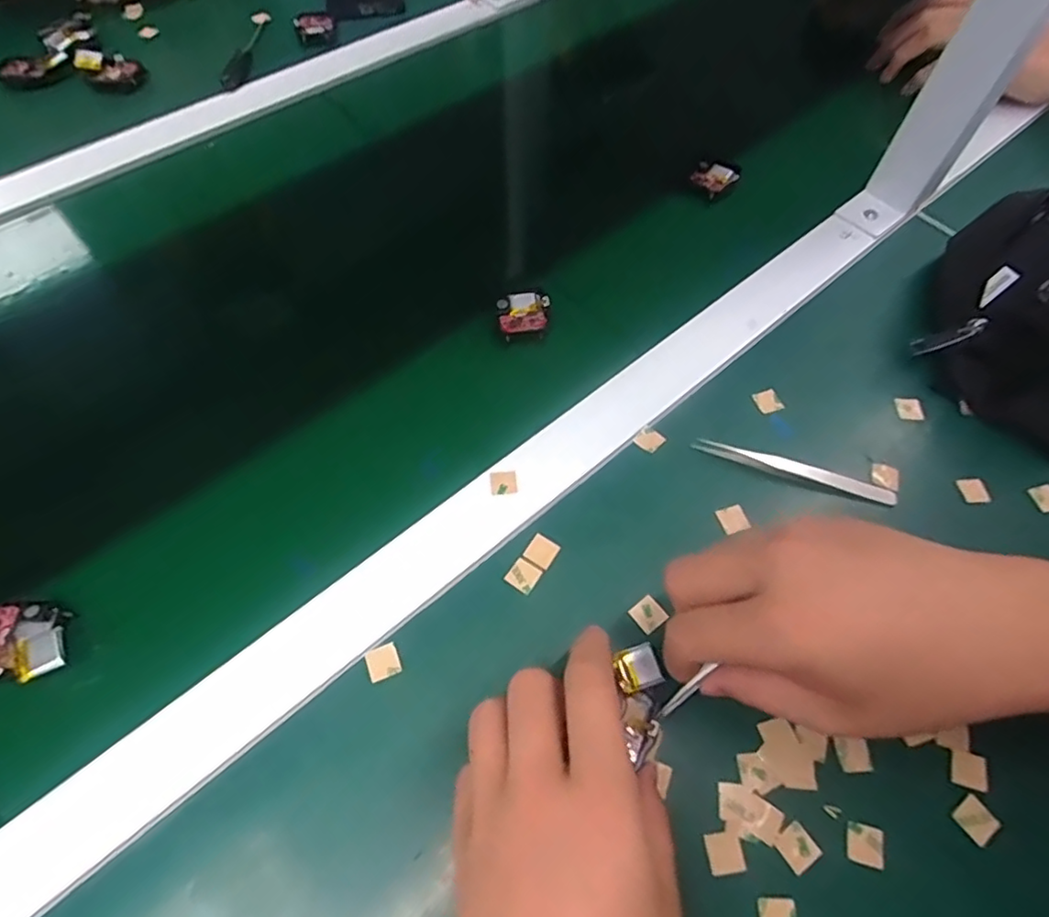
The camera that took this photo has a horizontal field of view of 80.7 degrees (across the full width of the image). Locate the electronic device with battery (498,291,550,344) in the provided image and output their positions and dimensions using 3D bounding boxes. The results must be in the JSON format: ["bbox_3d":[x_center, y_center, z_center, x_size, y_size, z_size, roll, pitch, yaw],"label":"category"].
[{"bbox_3d":[0.000,-0.100,0.422,0.034,0.009,0.040,-1,59,-3],"label":"electronic device with battery"}]

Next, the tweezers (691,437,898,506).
[{"bbox_3d":[0.161,0.006,0.364,0.119,0.008,0.011,16,59,7],"label":"tweezers"}]

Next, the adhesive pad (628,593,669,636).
[{"bbox_3d":[0.065,0.081,0.322,0.015,0.004,0.016,-42,72,0],"label":"adhesive pad"}]

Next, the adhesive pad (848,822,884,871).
[{"bbox_3d":[0.152,0.172,0.275,0.015,0.004,0.016,12,59,5],"label":"adhesive pad"}]

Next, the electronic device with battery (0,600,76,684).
[{"bbox_3d":[-0.243,0.088,0.300,0.058,0.018,0.038,14,59,6],"label":"electronic device with battery"}]

